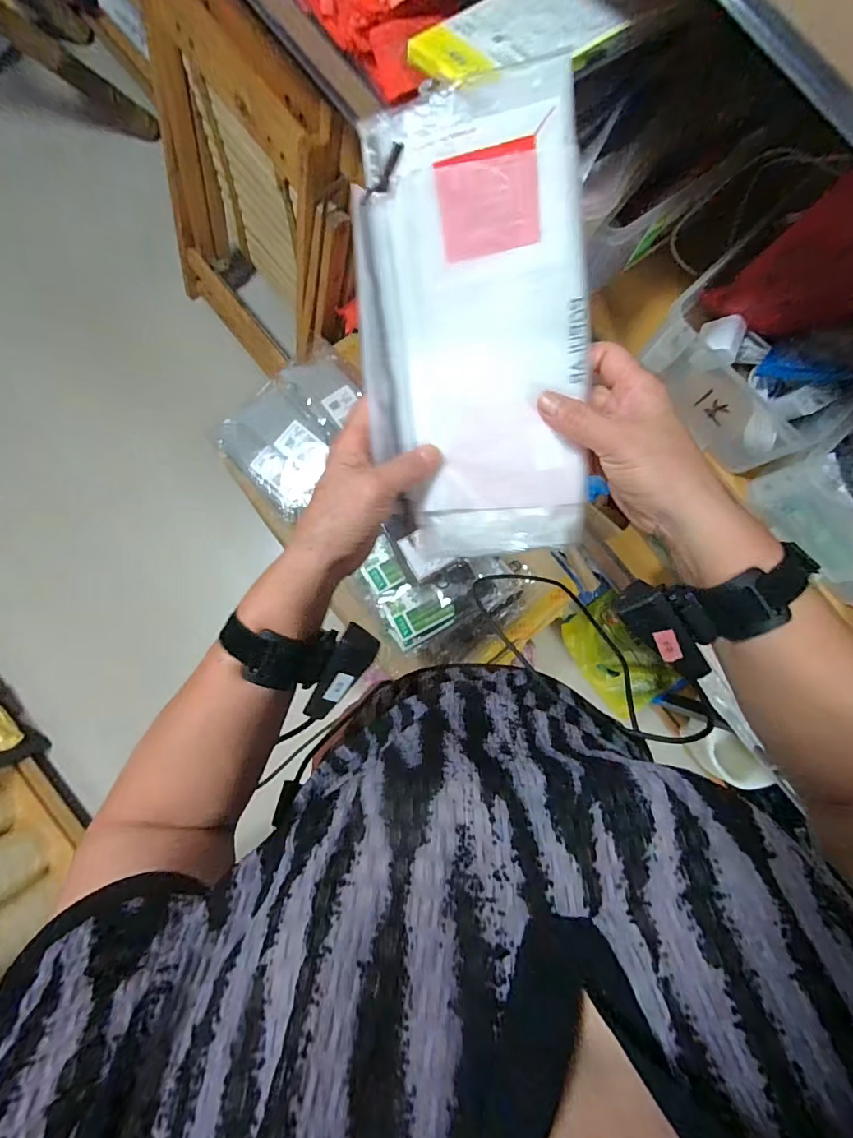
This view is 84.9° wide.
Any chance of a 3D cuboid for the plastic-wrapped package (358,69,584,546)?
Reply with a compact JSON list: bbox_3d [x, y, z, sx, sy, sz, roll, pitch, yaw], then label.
[{"bbox_3d":[0.030,-0.137,0.297,0.135,0.022,0.258,-3,111,9],"label":"plastic-wrapped package"}]

